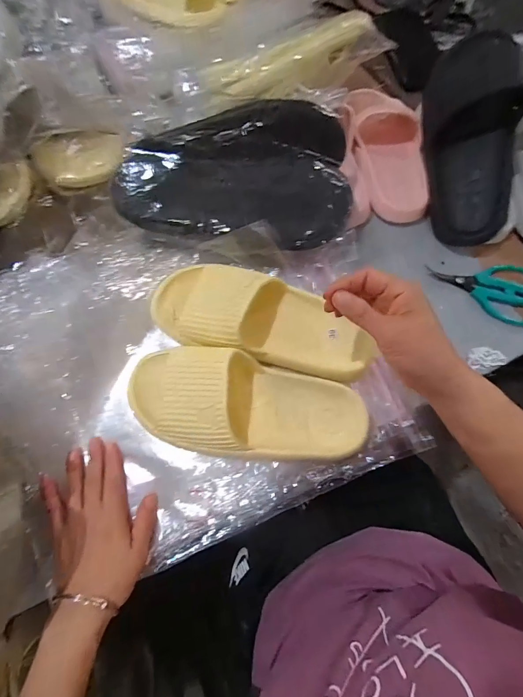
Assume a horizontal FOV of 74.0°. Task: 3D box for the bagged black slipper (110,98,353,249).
[{"bbox_3d":[-0.023,-0.196,0.417,0.268,0.103,0.133,-2,70,0],"label":"bagged black slipper"}]

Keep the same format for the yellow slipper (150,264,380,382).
[{"bbox_3d":[0.002,-0.031,0.387,0.248,0.063,0.097,17,70,-4],"label":"yellow slipper"}]

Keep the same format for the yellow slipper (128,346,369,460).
[{"bbox_3d":[-0.017,0.059,0.357,0.250,0.070,0.100,7,71,4],"label":"yellow slipper"}]

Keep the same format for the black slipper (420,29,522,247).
[{"bbox_3d":[0.265,-0.259,0.439,0.099,0.082,0.250,-4,98,-3],"label":"black slipper"}]

